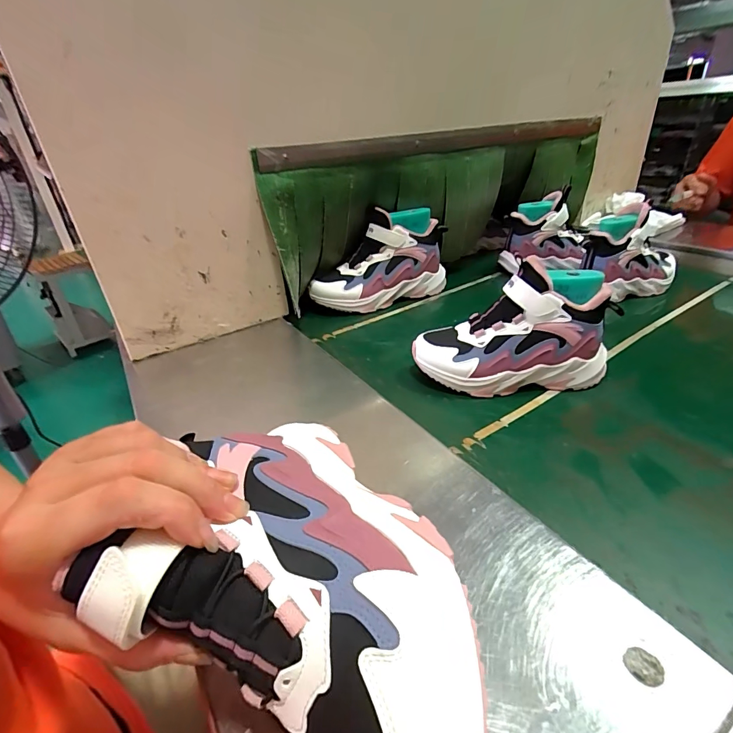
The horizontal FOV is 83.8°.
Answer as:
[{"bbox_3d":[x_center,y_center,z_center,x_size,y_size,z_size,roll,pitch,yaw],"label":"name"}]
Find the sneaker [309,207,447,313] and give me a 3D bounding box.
[{"bbox_3d":[0.027,-0.188,0.733,0.251,0.145,0.095,-21,31,-28],"label":"sneaker"}]

